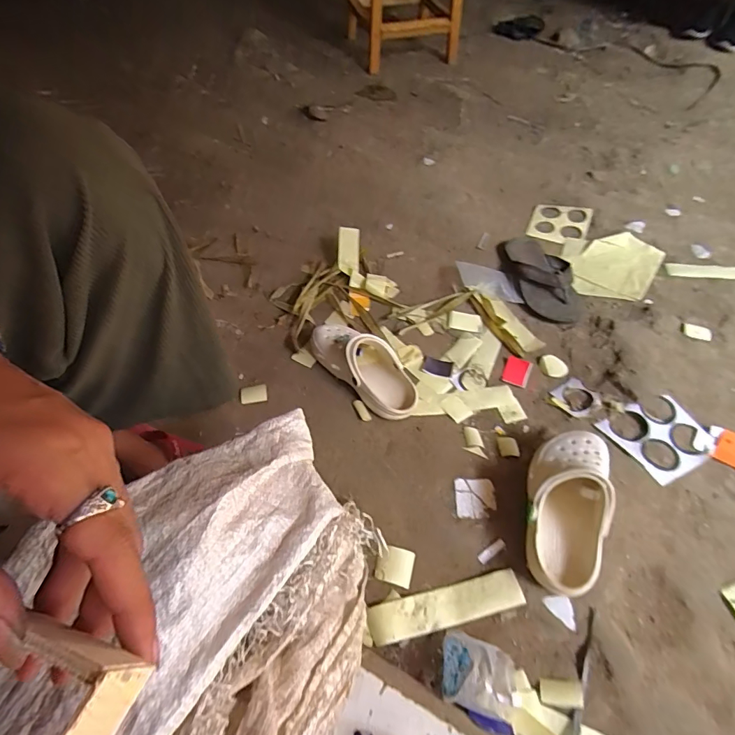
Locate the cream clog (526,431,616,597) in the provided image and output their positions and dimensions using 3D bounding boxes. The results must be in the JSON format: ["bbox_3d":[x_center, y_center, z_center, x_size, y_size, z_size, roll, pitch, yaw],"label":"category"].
[{"bbox_3d":[0.278,0.186,0.613,0.099,0.092,0.232,17,57,10],"label":"cream clog"}]

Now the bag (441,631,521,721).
[{"bbox_3d":[0.130,0.356,0.514,0.090,0.052,0.073,11,55,11],"label":"bag"}]

